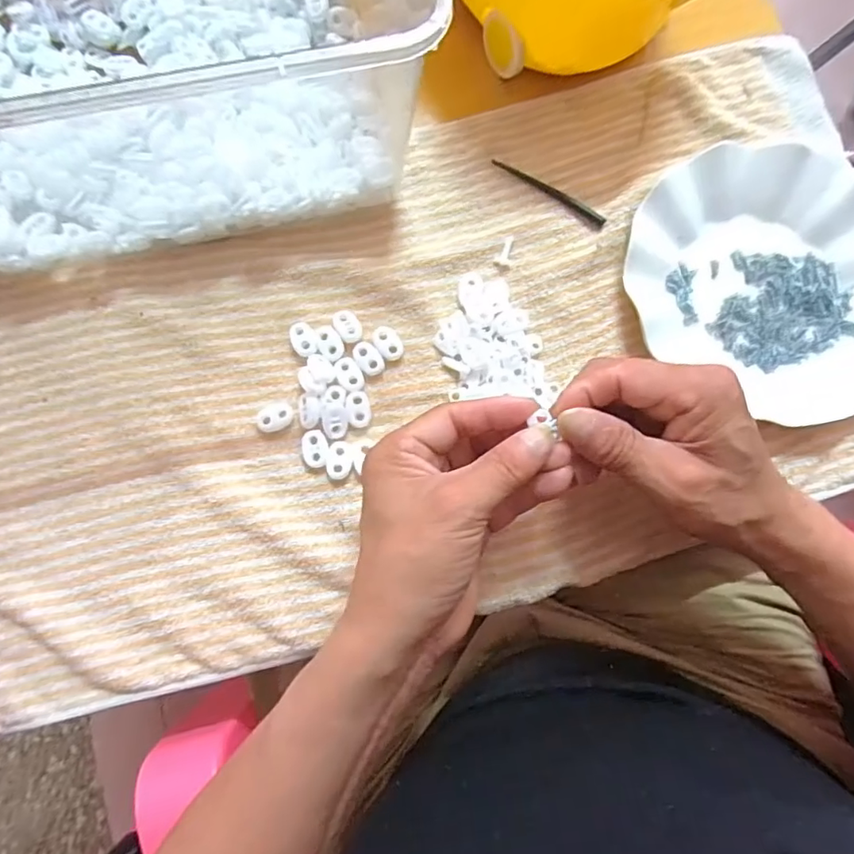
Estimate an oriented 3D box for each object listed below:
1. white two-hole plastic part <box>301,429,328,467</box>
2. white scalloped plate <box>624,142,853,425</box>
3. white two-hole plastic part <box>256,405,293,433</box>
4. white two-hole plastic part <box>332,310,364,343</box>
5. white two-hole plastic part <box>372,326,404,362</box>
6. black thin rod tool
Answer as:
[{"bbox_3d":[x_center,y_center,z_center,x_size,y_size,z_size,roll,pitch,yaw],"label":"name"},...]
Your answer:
[{"bbox_3d":[-0.067,0.013,0.318,0.015,0.004,0.022,-11,79,-3],"label":"white two-hole plastic part"},{"bbox_3d":[0.223,-0.093,0.340,0.171,0.021,0.182,0,79,0],"label":"white scalloped plate"},{"bbox_3d":[-0.092,-0.006,0.325,0.022,0.004,0.015,-16,79,-4],"label":"white two-hole plastic part"},{"bbox_3d":[-0.050,-0.064,0.333,0.015,0.004,0.023,-35,81,-7],"label":"white two-hole plastic part"},{"bbox_3d":[-0.024,-0.052,0.334,0.016,0.007,0.023,-36,81,-7],"label":"white two-hole plastic part"},{"bbox_3d":[0.083,-0.160,0.359,0.086,0.004,0.007,34,80,6],"label":"black thin rod tool"}]

